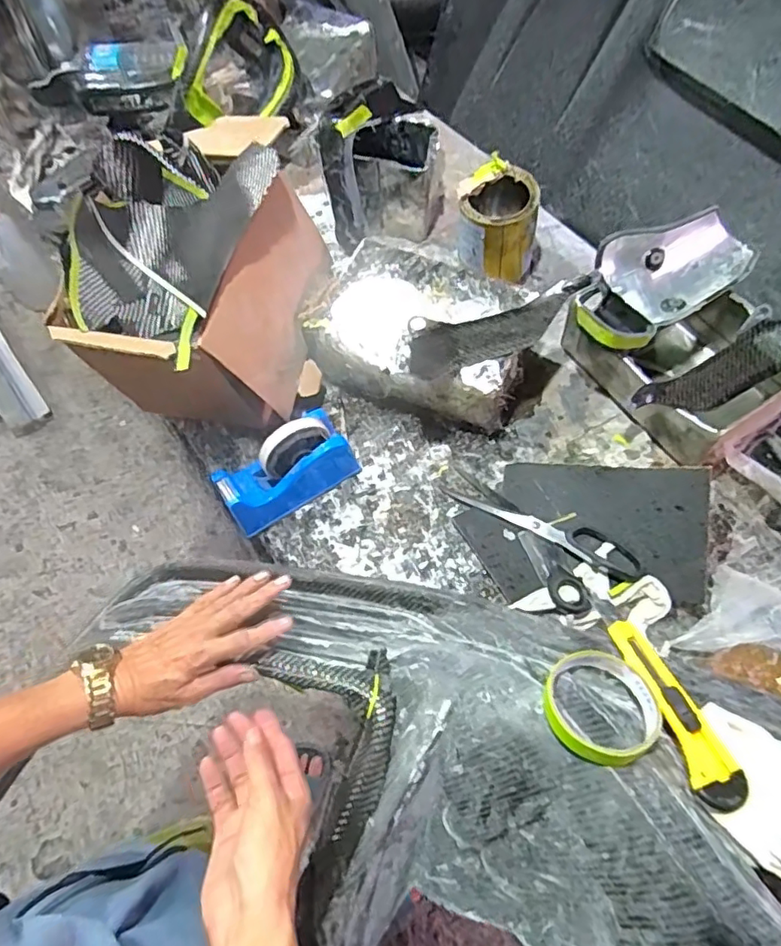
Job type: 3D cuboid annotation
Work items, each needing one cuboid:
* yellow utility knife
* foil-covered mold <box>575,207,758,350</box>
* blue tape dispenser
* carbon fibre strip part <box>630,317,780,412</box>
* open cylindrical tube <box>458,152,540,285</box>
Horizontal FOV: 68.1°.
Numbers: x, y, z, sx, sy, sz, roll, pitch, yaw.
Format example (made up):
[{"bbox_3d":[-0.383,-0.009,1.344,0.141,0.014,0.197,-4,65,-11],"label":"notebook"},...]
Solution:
[{"bbox_3d":[0.219,0.181,0.448,0.035,0.012,0.144,-17,50,-6],"label":"yellow utility knife"},{"bbox_3d":[0.319,-0.233,0.679,0.226,0.065,0.113,-30,68,-11],"label":"foil-covered mold"},{"bbox_3d":[-0.120,-0.005,0.667,0.165,0.108,0.060,-32,68,-12],"label":"blue tape dispenser"},{"bbox_3d":[0.372,-0.120,0.634,0.227,0.050,0.075,-17,66,-6],"label":"carbon fibre strip part"},{"bbox_3d":[0.146,-0.340,0.797,0.110,0.112,0.102,11,66,7],"label":"open cylindrical tube"}]

